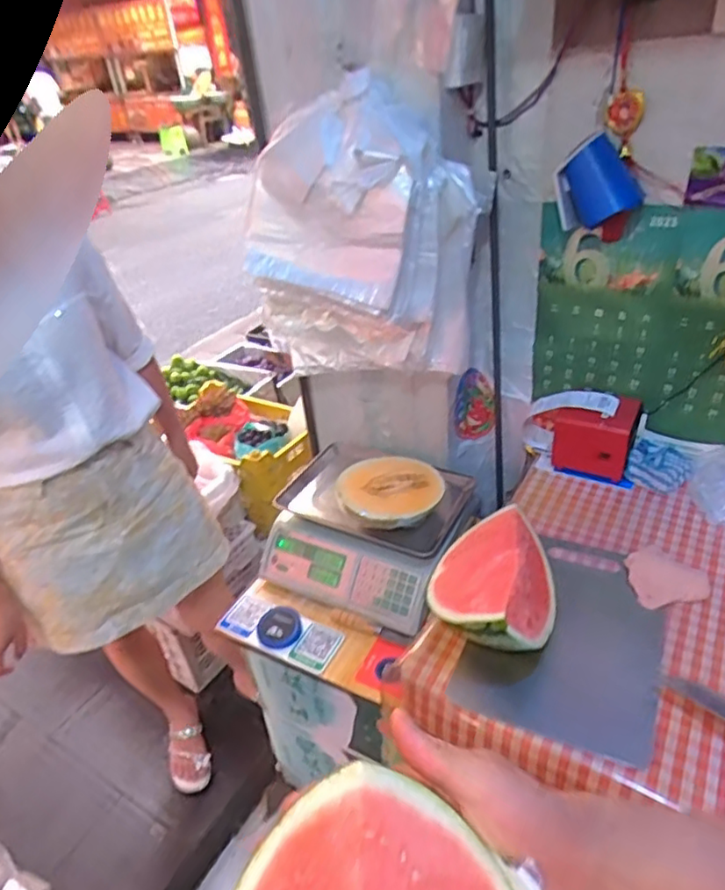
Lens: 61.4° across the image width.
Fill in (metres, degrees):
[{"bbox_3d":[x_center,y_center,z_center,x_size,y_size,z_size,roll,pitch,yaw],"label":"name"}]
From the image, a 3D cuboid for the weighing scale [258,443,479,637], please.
[{"bbox_3d":[0.002,0.143,1.180,0.369,0.120,0.344,11,38,25],"label":"weighing scale"}]

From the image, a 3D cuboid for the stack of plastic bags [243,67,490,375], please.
[{"bbox_3d":[-0.005,-0.329,1.027,0.345,0.419,0.218,14,39,28],"label":"stack of plastic bags"}]

